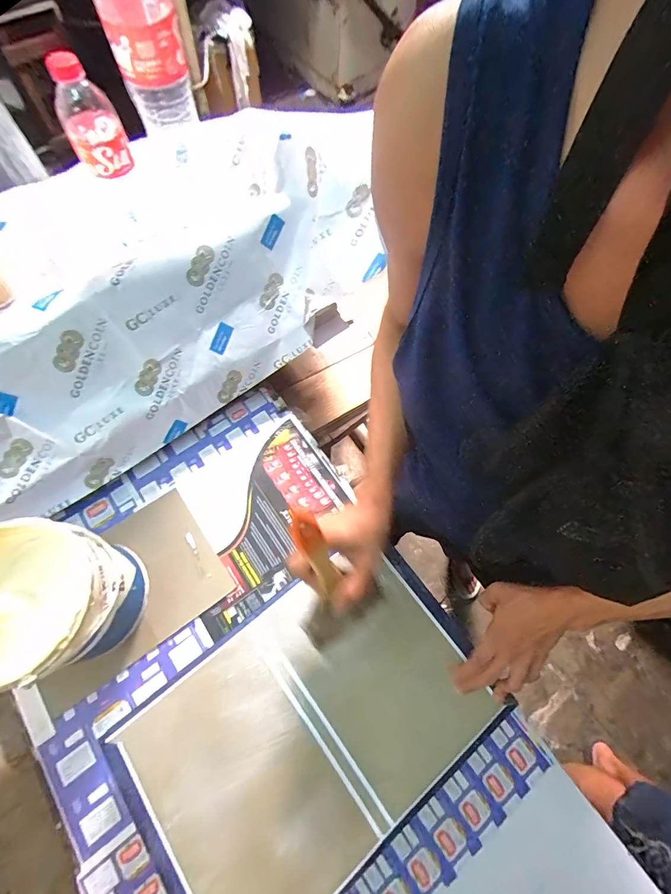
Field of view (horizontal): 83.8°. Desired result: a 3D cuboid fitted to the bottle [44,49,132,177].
[{"bbox_3d":[-0.288,-0.384,0.436,0.062,0.110,0.064,-26,72,-12],"label":"bottle"}]

